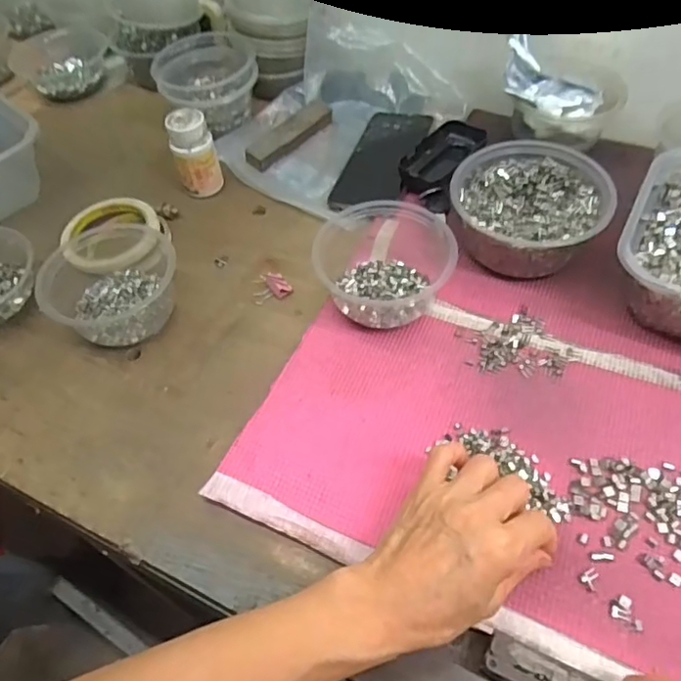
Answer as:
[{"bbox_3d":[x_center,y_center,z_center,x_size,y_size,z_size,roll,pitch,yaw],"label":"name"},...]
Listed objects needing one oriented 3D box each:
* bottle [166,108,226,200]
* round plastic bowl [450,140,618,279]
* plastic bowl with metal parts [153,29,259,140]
[{"bbox_3d":[-0.152,-0.194,0.610,0.042,0.084,0.034,-17,55,-7],"label":"bottle"},{"bbox_3d":[0.170,-0.117,0.530,0.134,0.062,0.128,16,58,16],"label":"round plastic bowl"},{"bbox_3d":[-0.155,-0.306,0.692,0.113,0.075,0.103,-3,55,4],"label":"plastic bowl with metal parts"}]

